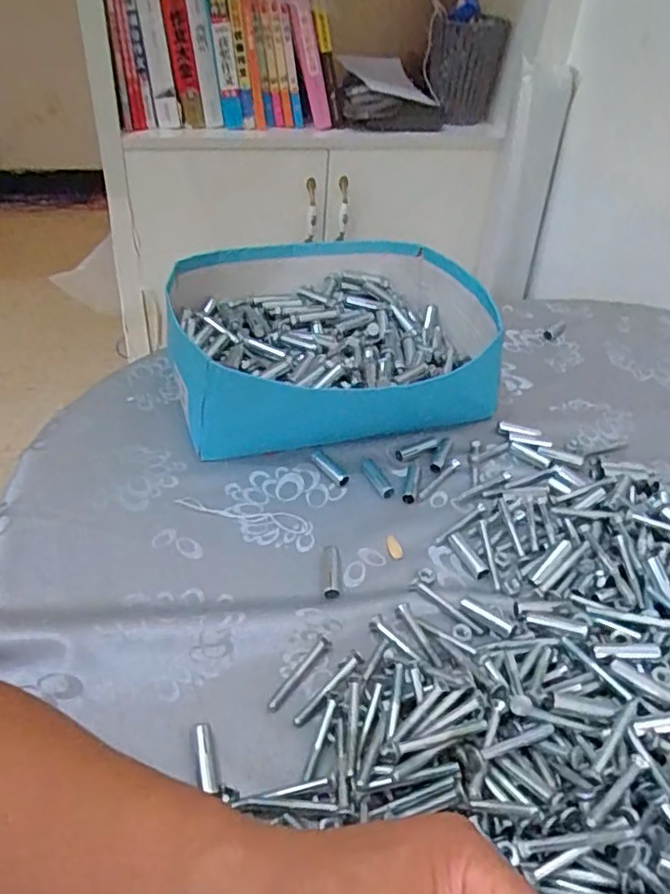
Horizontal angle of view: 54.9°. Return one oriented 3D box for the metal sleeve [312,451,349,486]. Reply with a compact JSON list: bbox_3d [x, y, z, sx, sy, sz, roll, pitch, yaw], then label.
[{"bbox_3d":[-0.005,0.017,0.540,0.011,0.008,0.045,-22,46,-28],"label":"metal sleeve"}]

